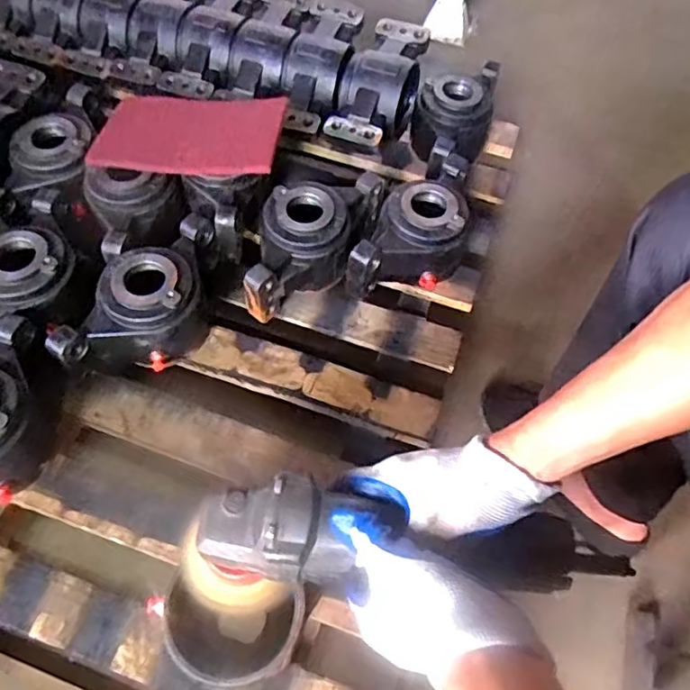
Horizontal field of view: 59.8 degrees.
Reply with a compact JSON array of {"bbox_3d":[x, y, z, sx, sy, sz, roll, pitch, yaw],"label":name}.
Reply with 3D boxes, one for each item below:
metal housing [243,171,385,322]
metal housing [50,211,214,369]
[{"bbox_3d":[-0.045,-0.130,0.753,0.115,0.096,0.213,22,59,9],"label":"metal housing"},{"bbox_3d":[-0.221,-0.040,0.687,0.223,0.095,0.105,-36,68,-23],"label":"metal housing"}]

